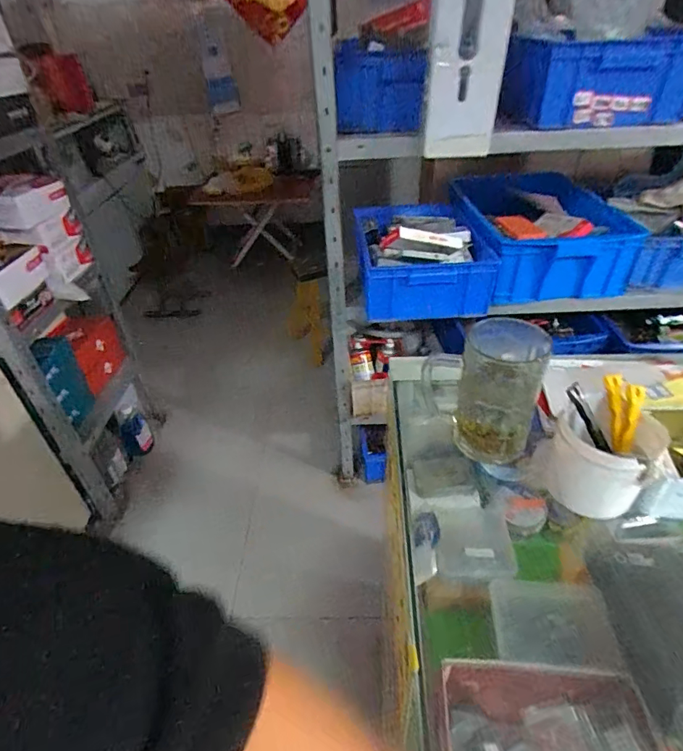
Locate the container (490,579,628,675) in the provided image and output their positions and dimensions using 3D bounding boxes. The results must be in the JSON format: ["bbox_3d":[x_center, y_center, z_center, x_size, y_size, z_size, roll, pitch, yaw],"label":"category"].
[{"bbox_3d":[0.257,0.305,0.568,0.136,0.039,0.105,4,39,9],"label":"container"}]

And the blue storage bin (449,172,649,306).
[{"bbox_3d":[0.521,-0.398,1.280,0.362,0.182,0.471,-5,39,-3],"label":"blue storage bin"}]

